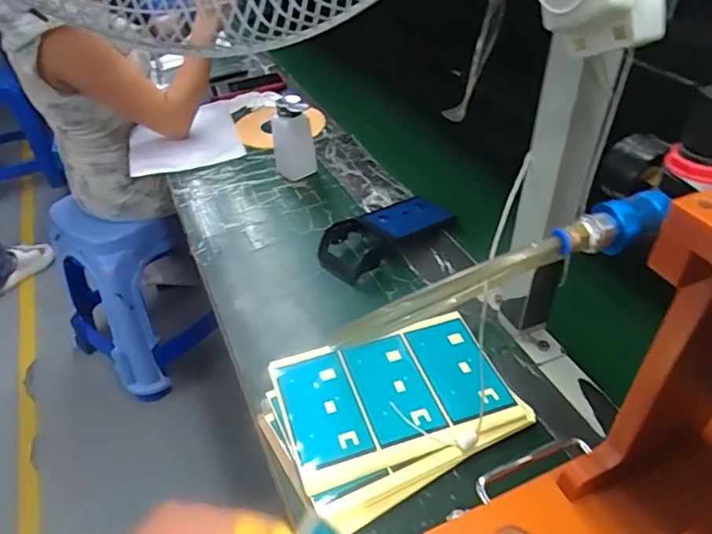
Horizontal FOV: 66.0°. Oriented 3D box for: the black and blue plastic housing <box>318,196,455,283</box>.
[{"bbox_3d":[0.051,-0.053,0.770,0.200,0.042,0.084,-31,48,-30],"label":"black and blue plastic housing"}]

